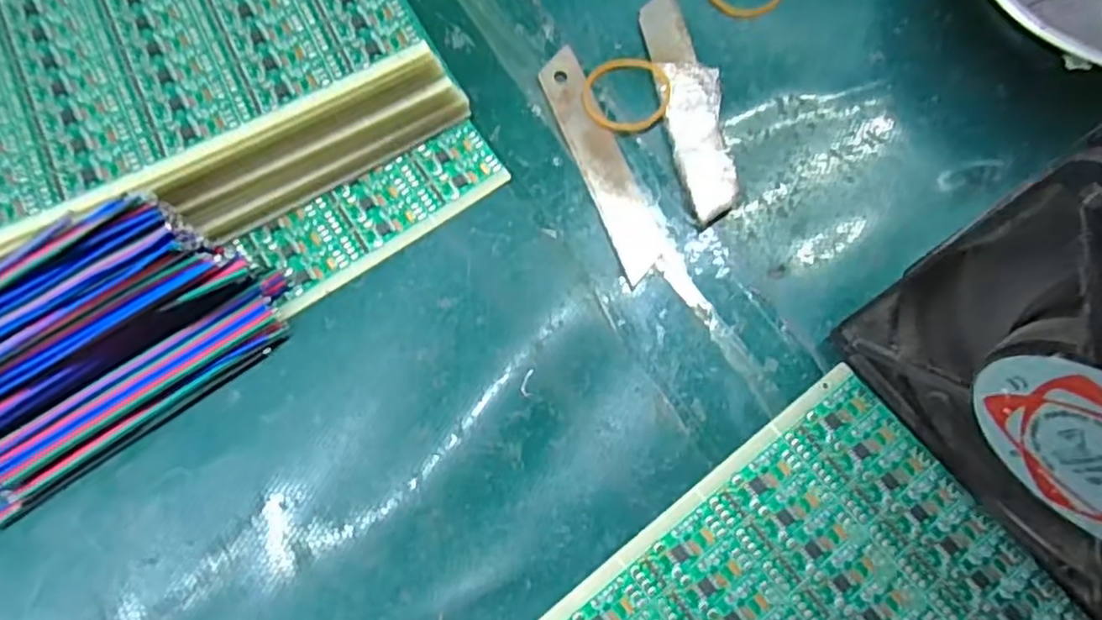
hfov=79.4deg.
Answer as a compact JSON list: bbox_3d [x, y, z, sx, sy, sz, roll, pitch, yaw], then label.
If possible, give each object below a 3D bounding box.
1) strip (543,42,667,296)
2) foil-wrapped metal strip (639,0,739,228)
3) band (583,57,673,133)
[{"bbox_3d":[0.019,-0.057,0.246,0.019,0.004,0.096,-20,74,-6],"label":"strip"},{"bbox_3d":[0.053,-0.080,0.251,0.021,0.009,0.099,-8,74,-2],"label":"foil-wrapped metal strip"},{"bbox_3d":[0.029,-0.083,0.254,0.032,0.005,0.032,2,73,1],"label":"band"}]

